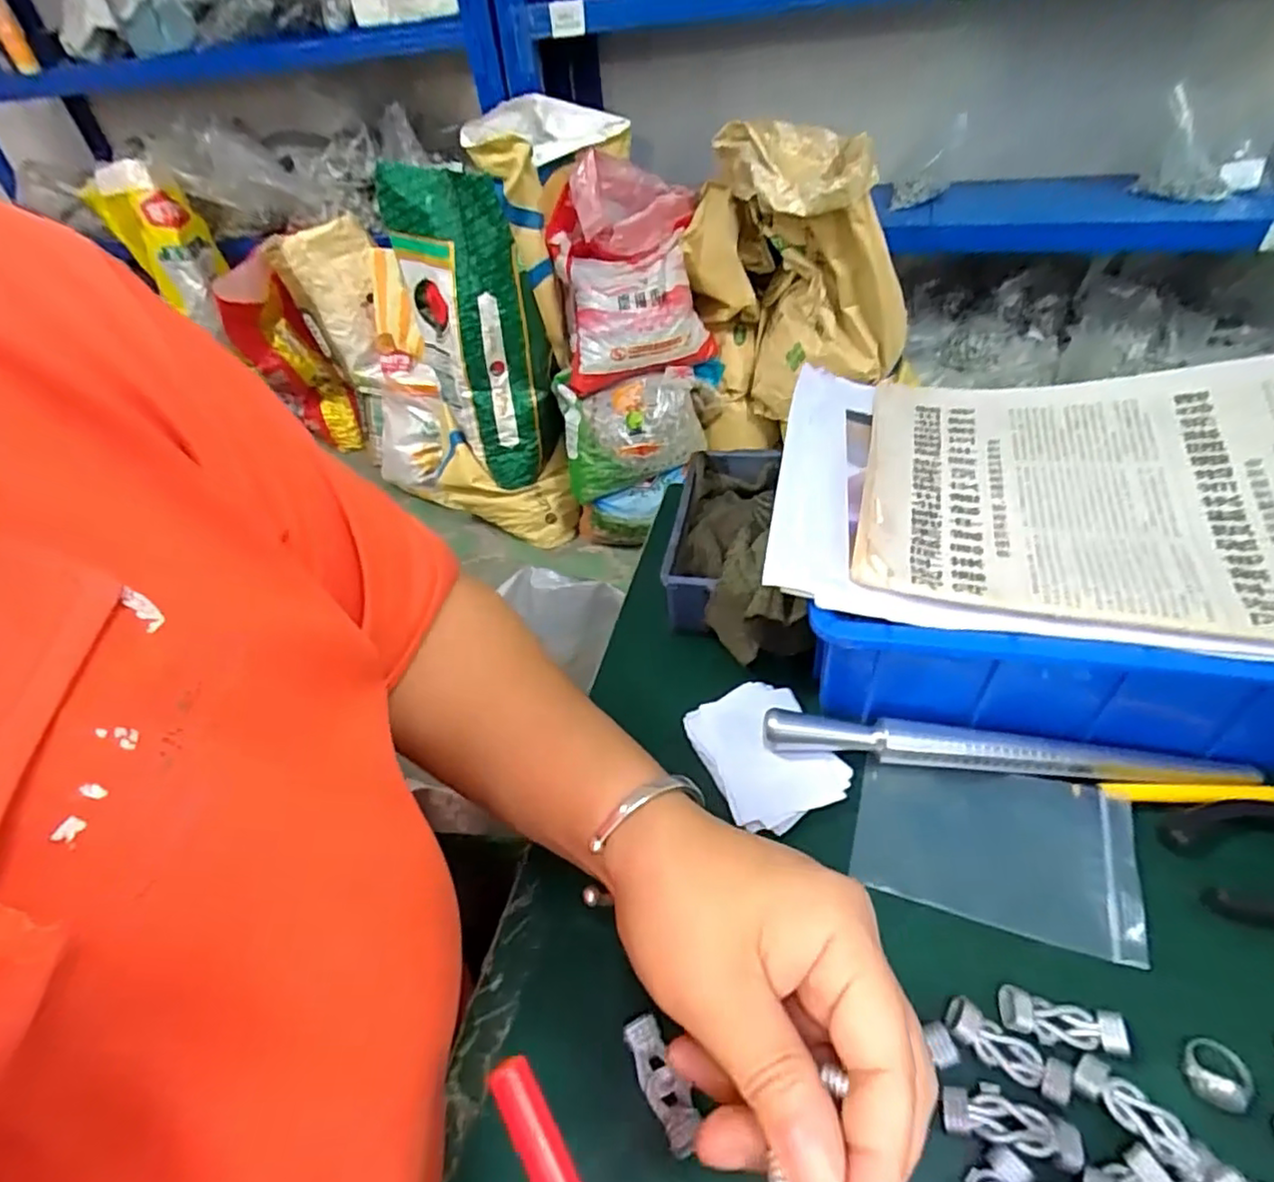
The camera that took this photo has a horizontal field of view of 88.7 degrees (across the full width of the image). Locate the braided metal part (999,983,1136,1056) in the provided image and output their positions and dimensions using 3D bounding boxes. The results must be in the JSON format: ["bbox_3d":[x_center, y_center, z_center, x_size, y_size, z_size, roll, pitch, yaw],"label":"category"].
[{"bbox_3d":[0.170,0.172,0.261,0.044,0.009,0.016,6,45,14],"label":"braided metal part"}]

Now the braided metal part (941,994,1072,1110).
[{"bbox_3d":[0.145,0.180,0.257,0.045,0.009,0.016,24,51,29],"label":"braided metal part"}]

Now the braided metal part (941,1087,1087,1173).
[{"bbox_3d":[0.137,0.196,0.240,0.046,0.006,0.015,8,45,15],"label":"braided metal part"}]

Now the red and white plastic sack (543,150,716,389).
[{"bbox_3d":[-0.031,-0.776,1.529,0.329,0.188,0.543,-9,67,-2],"label":"red and white plastic sack"}]

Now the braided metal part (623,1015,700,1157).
[{"bbox_3d":[0.010,0.195,0.259,0.015,0.008,0.046,-23,46,-16],"label":"braided metal part"}]

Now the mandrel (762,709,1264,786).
[{"bbox_3d":[0.184,0.082,0.333,0.230,0.018,0.019,3,44,11],"label":"mandrel"}]

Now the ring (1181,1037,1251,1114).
[{"bbox_3d":[0.220,0.181,0.246,0.020,0.011,0.023,29,54,32],"label":"ring"}]

